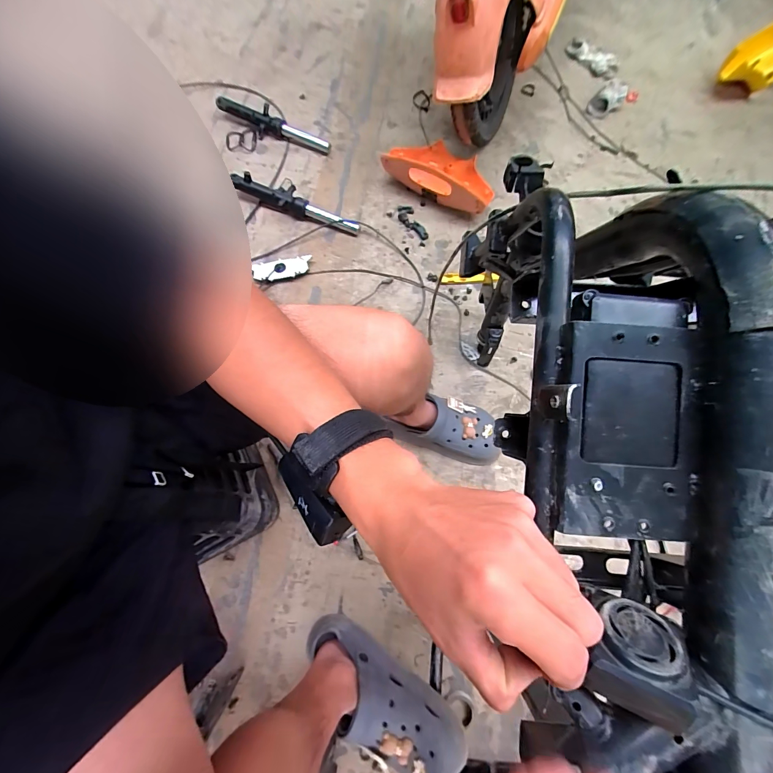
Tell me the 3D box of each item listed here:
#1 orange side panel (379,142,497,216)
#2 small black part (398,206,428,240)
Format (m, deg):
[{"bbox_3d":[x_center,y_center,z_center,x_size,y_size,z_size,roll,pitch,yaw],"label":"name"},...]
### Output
[{"bbox_3d":[0.134,-0.530,0.855,0.269,0.074,0.118,26,73,10],"label":"orange side panel"},{"bbox_3d":[0.063,-0.405,0.877,0.043,0.020,0.102,-25,72,-7],"label":"small black part"}]

